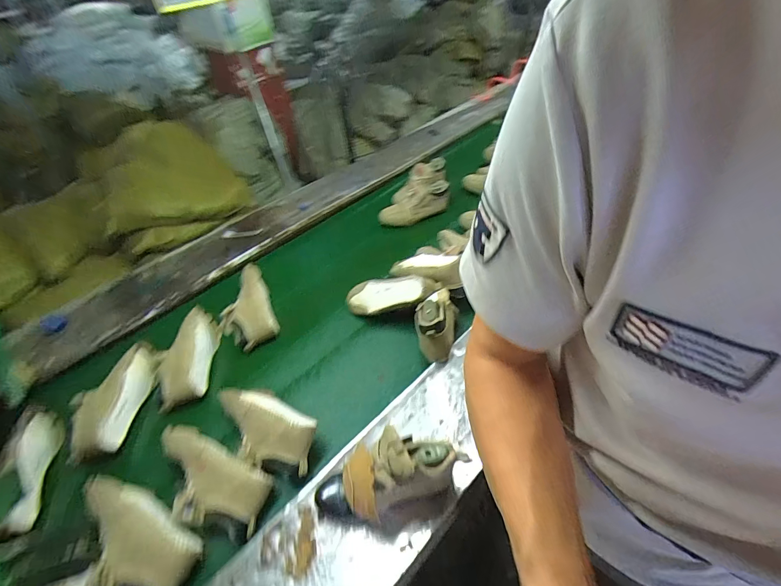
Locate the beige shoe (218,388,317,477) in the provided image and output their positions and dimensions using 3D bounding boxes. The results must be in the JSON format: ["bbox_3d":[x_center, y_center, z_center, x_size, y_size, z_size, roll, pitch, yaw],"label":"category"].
[{"bbox_3d":[-0.287,0.293,0.822,0.292,0.081,0.140,27,54,30],"label":"beige shoe"}]

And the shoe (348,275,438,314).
[{"bbox_3d":[-0.009,0.015,1.040,0.266,0.101,0.081,-11,41,25],"label":"shoe"}]

